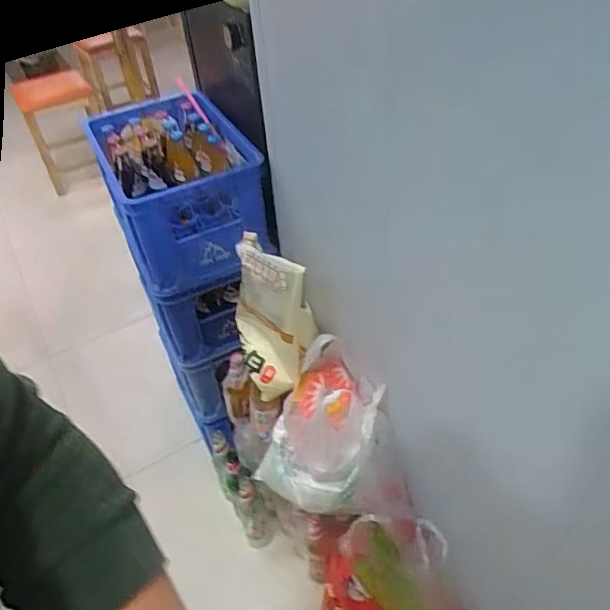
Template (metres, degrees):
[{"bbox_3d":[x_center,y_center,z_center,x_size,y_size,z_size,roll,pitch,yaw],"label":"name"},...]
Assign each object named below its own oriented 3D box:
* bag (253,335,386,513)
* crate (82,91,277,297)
[{"bbox_3d":[0.028,0.240,1.112,0.227,0.289,0.208,26,52,29],"label":"bag"},{"bbox_3d":[-0.271,-0.253,1.229,0.261,0.214,0.447,-23,46,-17],"label":"crate"}]

